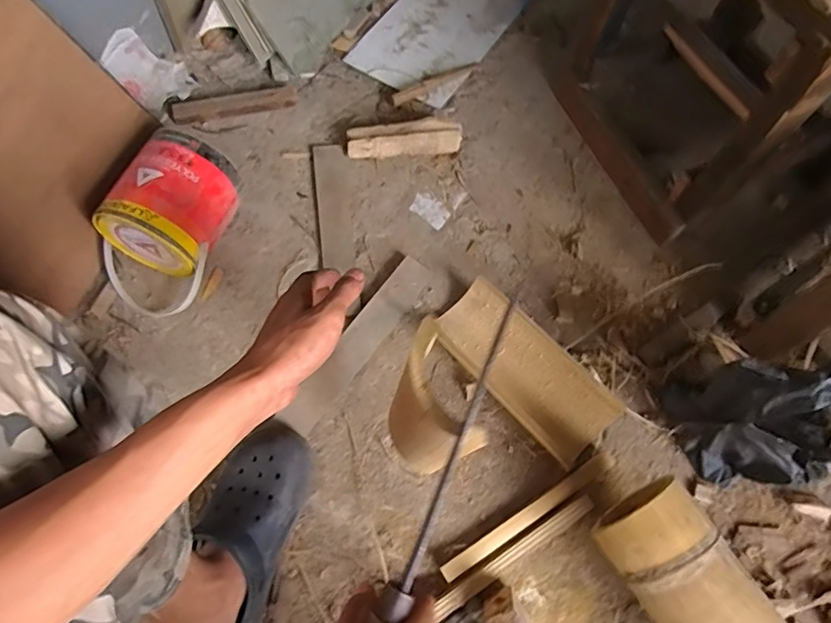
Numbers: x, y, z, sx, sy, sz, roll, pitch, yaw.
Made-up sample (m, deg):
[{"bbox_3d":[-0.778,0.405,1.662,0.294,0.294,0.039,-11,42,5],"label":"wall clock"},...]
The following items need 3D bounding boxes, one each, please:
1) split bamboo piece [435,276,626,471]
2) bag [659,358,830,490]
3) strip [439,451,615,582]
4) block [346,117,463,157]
[{"bbox_3d":[0.156,0.079,0.778,0.111,0.039,0.274,-40,73,-19],"label":"split bamboo piece"},{"bbox_3d":[0.429,0.134,0.647,0.180,0.252,0.107,26,66,9],"label":"bag"},{"bbox_3d":[0.153,0.264,0.706,0.274,0.012,0.023,-28,69,-15],"label":"strip"},{"bbox_3d":[-0.018,-0.301,0.937,0.198,0.053,0.041,-6,65,-5],"label":"block"}]

